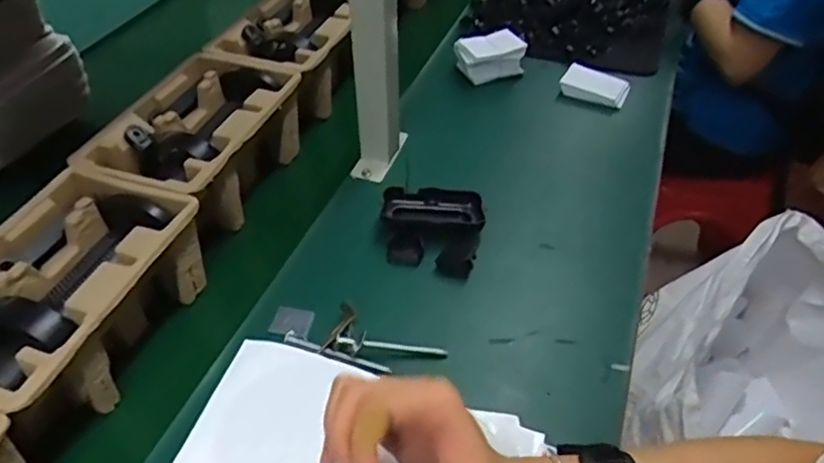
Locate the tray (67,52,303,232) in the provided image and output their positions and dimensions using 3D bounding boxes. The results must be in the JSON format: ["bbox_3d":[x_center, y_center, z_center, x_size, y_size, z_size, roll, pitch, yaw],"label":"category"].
[{"bbox_3d":[-0.230,-0.094,0.680,0.149,0.101,0.219,15,45,14],"label":"tray"}]

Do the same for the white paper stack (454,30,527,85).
[{"bbox_3d":[0.109,-0.247,0.867,0.087,0.048,0.059,-14,45,-16],"label":"white paper stack"}]

